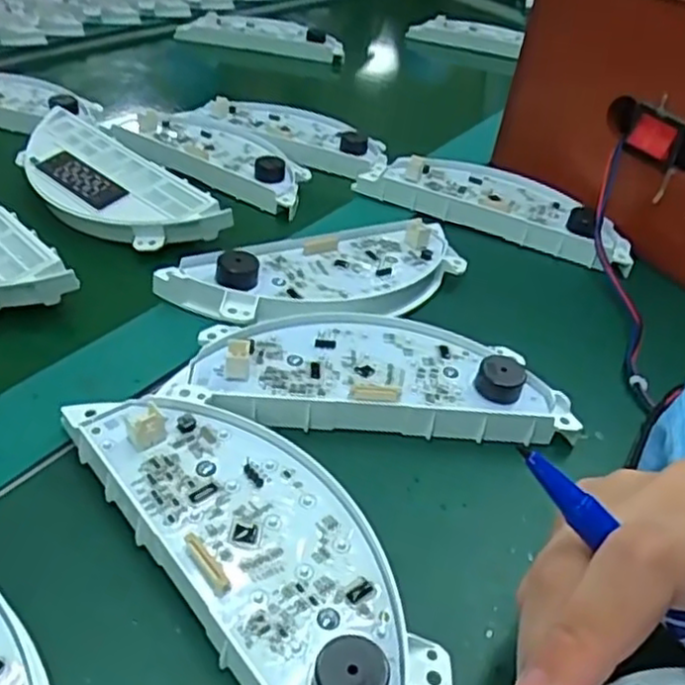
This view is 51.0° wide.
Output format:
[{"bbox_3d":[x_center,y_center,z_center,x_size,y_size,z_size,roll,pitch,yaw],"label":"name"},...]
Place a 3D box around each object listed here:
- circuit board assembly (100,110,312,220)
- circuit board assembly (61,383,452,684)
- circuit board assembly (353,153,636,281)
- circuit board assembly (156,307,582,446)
[{"bbox_3d":[-0.092,-0.142,0.528,0.178,0.023,0.070,26,40,24],"label":"circuit board assembly"},{"bbox_3d":[-0.027,0.070,0.246,0.067,0.025,0.170,-22,45,-34],"label":"circuit board assembly"},{"bbox_3d":[0.105,-0.092,0.487,0.177,0.032,0.060,18,37,14],"label":"circuit board assembly"},{"bbox_3d":[0.013,0.012,0.332,0.169,0.027,0.068,3,36,-7],"label":"circuit board assembly"}]

